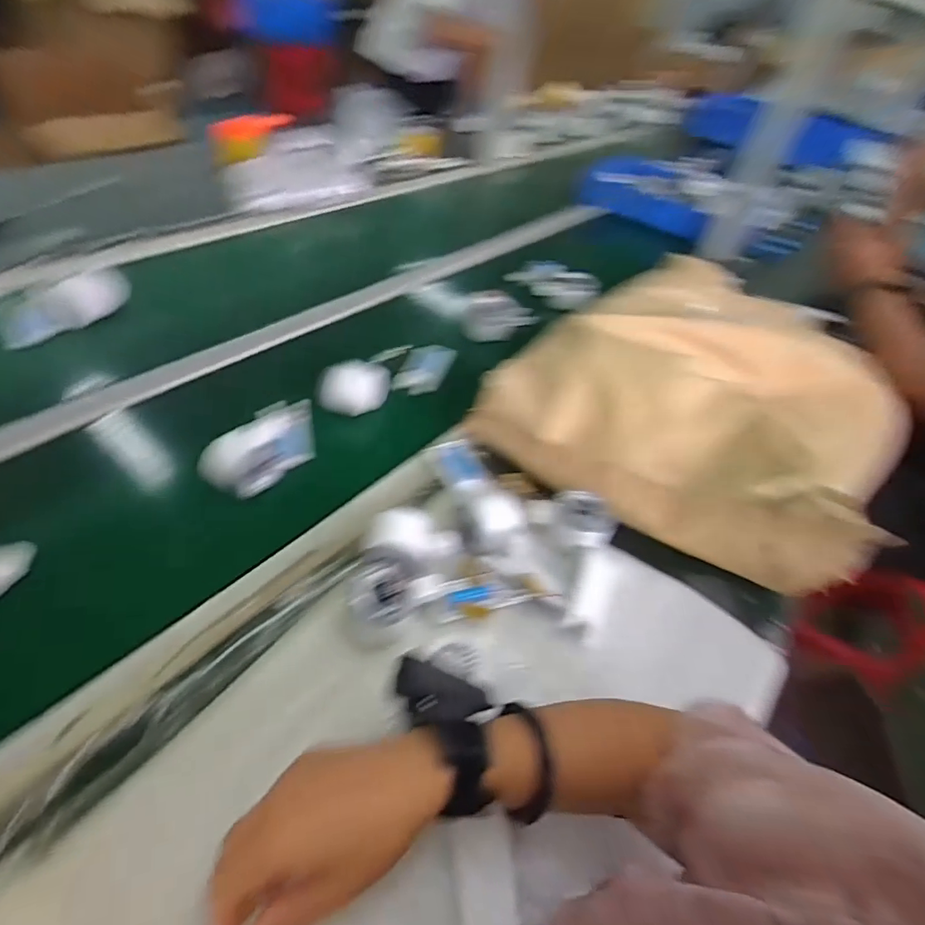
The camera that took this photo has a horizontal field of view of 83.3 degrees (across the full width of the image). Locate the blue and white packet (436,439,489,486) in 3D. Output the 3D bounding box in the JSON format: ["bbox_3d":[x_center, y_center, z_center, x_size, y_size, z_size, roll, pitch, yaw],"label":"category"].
[{"bbox_3d":[0.000,0.000,0.646,0.051,0.008,0.074,-10,49,-17],"label":"blue and white packet"}]

